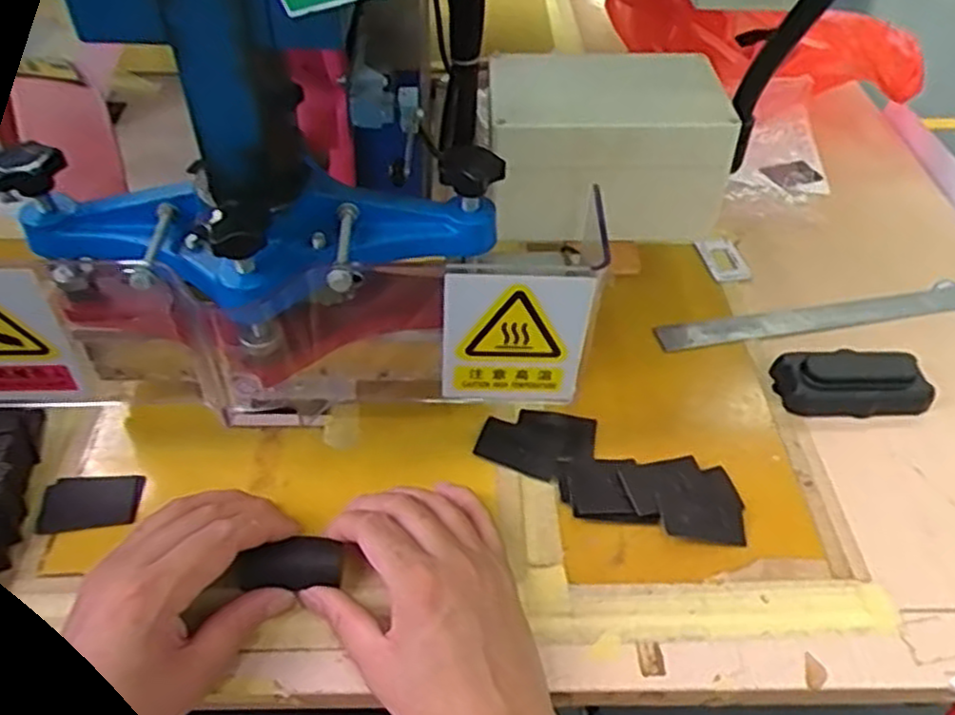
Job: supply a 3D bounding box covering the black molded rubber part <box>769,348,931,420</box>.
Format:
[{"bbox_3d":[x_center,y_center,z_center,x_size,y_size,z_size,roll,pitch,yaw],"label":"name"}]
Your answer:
[{"bbox_3d":[0.273,0.017,0.554,0.104,0.022,0.050,-2,47,-5],"label":"black molded rubber part"}]

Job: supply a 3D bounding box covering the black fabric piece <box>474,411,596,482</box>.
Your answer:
[{"bbox_3d":[0.041,0.058,0.519,0.077,0.005,0.054,8,47,5],"label":"black fabric piece"}]

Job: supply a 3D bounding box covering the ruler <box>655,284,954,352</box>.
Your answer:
[{"bbox_3d":[0.301,-0.036,0.622,0.323,0.005,0.032,-8,41,-10],"label":"ruler"}]

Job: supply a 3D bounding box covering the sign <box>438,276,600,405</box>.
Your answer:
[{"bbox_3d":[0.021,-0.008,0.430,0.080,0.096,0.009,4,47,1],"label":"sign"}]

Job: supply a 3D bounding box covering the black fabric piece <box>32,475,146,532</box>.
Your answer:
[{"bbox_3d":[-0.243,0.091,0.477,0.062,0.004,0.037,-5,52,-4],"label":"black fabric piece"}]

